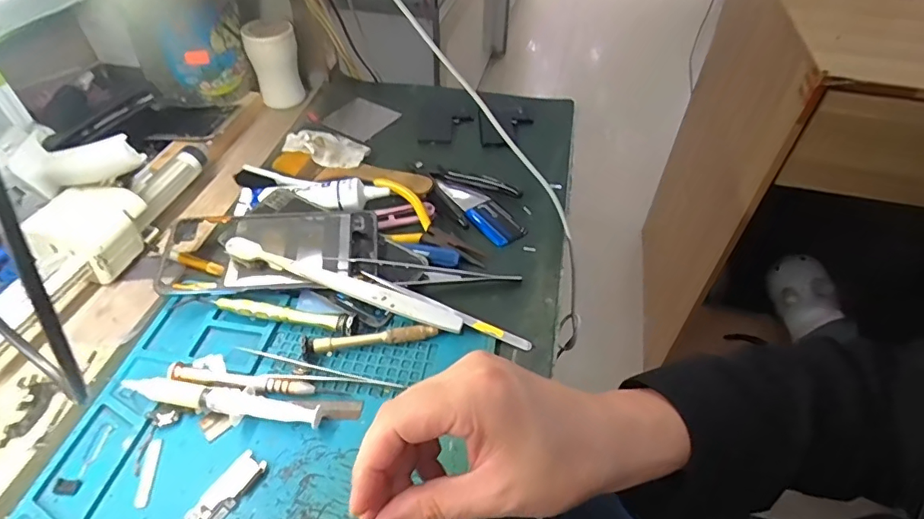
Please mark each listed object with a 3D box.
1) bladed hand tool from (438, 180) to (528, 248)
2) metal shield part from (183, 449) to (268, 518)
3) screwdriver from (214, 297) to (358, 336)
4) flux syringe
[{"bbox_3d":[0.016,-0.049,0.468,0.036,0.012,0.109,-24,51,-22],"label":"bladed hand tool"},{"bbox_3d":[-0.139,0.138,0.279,0.019,0.005,0.065,23,50,19],"label":"metal shield part"},{"bbox_3d":[-0.126,0.039,0.361,0.107,0.013,0.014,11,47,8],"label":"screwdriver"},{"bbox_3d":[-0.151,0.090,0.317,0.126,0.011,0.017,8,47,6],"label":"flux syringe"}]

